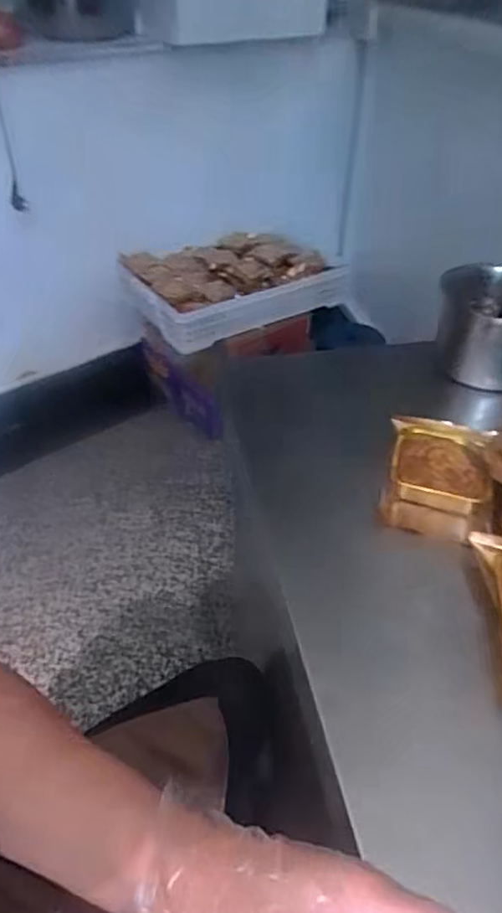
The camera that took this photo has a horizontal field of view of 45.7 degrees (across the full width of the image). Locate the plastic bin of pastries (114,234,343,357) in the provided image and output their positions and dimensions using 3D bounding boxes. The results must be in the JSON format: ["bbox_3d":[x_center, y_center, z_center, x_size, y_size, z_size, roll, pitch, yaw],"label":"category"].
[{"bbox_3d":[-0.031,-0.509,1.785,0.658,0.171,0.451,-14,43,-16],"label":"plastic bin of pastries"}]

